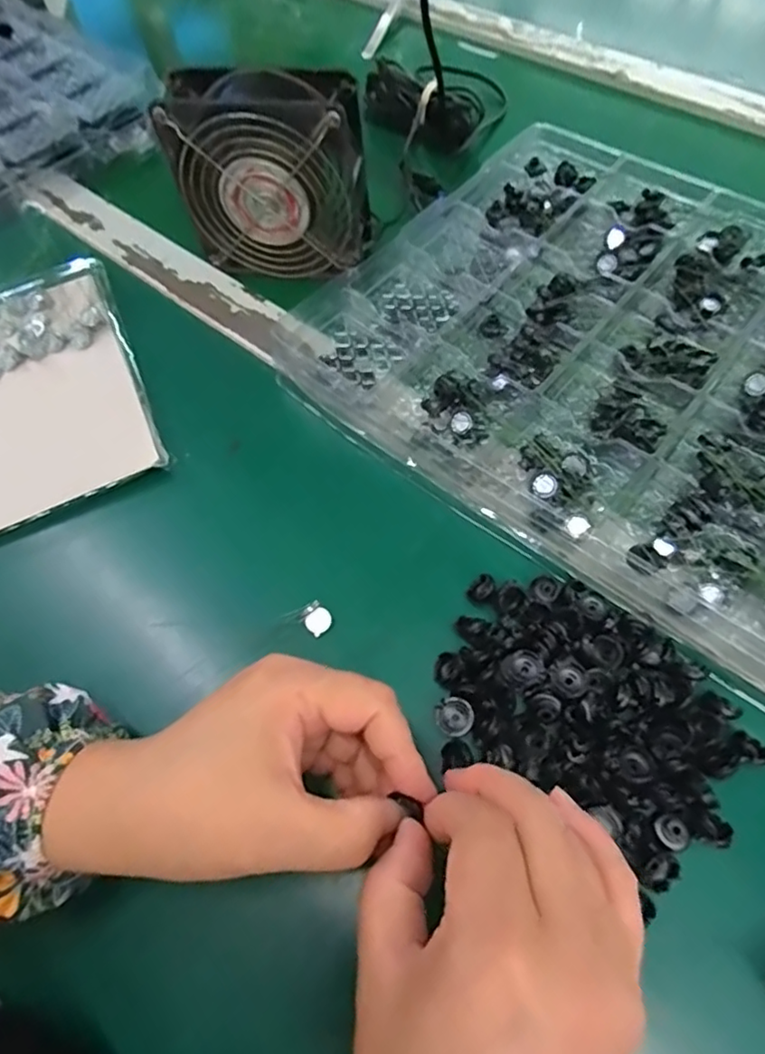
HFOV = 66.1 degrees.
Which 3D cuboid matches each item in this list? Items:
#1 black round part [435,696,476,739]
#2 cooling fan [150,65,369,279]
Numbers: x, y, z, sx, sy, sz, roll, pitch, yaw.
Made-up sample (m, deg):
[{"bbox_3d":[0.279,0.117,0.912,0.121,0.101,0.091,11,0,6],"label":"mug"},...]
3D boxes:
[{"bbox_3d":[0.033,0.087,0.268,0.017,0.005,0.017,-1,63,2],"label":"black round part"},{"bbox_3d":[-0.072,-0.229,0.385,0.120,0.103,0.051,11,64,9],"label":"cooling fan"}]

